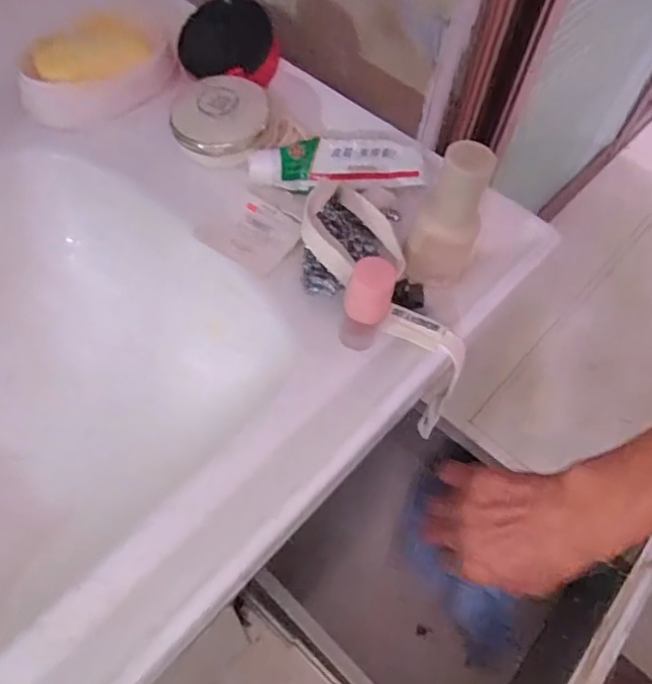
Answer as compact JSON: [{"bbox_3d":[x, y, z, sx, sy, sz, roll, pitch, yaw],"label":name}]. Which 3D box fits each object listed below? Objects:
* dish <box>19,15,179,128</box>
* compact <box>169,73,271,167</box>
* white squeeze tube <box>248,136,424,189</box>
[{"bbox_3d":[-0.179,-0.218,0.454,0.113,0.030,0.099,-18,60,-16],"label":"dish"},{"bbox_3d":[-0.078,-0.162,0.425,0.064,0.029,0.063,2,56,-4],"label":"compact"},{"bbox_3d":[0.007,-0.129,0.414,0.119,0.021,0.034,5,56,-2],"label":"white squeeze tube"}]

